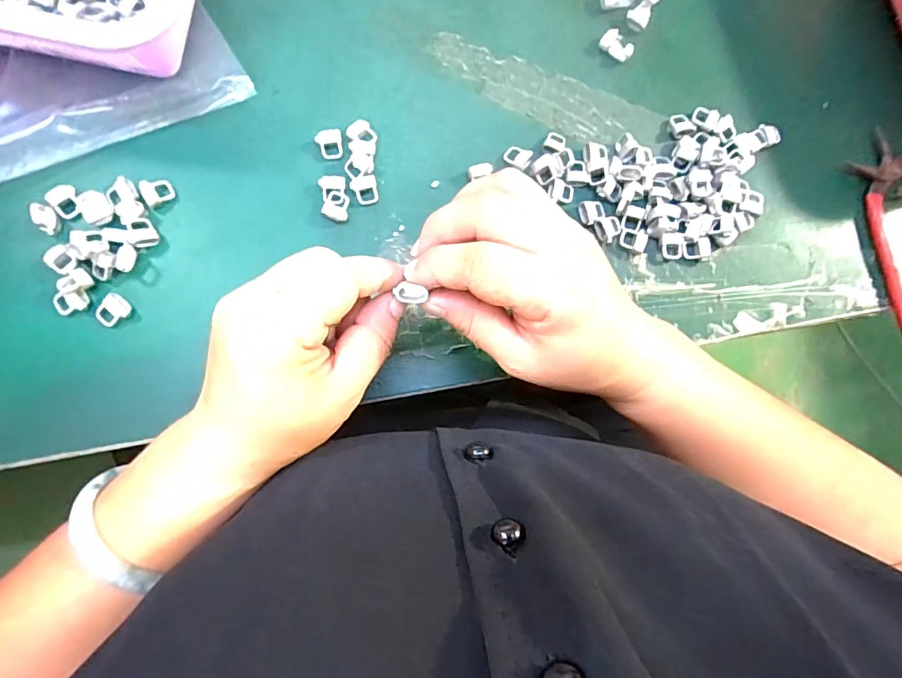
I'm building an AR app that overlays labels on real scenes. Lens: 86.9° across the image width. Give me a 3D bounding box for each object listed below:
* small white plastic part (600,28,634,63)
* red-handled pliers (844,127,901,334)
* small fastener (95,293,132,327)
[{"bbox_3d":[0.116,-0.204,0.331,0.023,0.007,0.016,39,81,-1],"label":"small white plastic part"},{"bbox_3d":[0.353,-0.078,0.334,0.124,0.014,0.144,-9,85,-7],"label":"red-handled pliers"},{"bbox_3d":[-0.195,-0.016,0.275,0.015,0.007,0.018,31,82,-2],"label":"small fastener"}]

